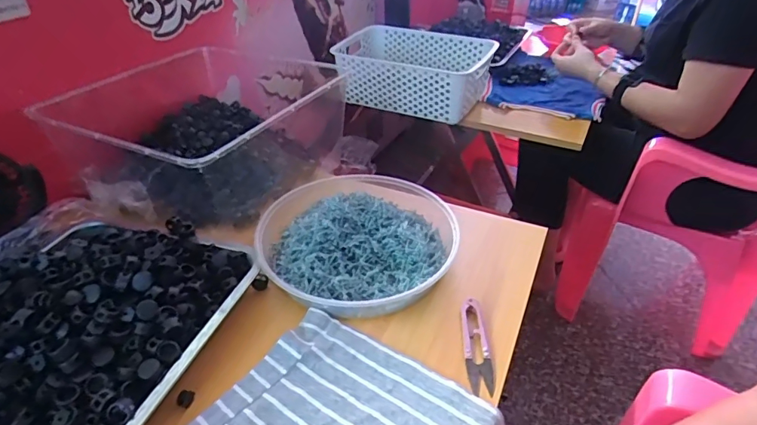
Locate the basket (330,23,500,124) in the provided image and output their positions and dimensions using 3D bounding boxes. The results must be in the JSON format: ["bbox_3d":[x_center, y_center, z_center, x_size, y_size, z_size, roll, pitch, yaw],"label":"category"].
[{"bbox_3d":[0.070,-0.299,0.981,0.310,0.108,0.203,16,39,20],"label":"basket"}]

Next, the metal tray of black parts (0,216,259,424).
[{"bbox_3d":[-0.285,0.103,0.387,0.243,0.087,0.340,11,38,15],"label":"metal tray of black parts"}]

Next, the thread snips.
[{"bbox_3d":[0.093,0.125,0.438,0.021,0.014,0.097,1,37,1],"label":"thread snips"}]

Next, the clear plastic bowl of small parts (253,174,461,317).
[{"bbox_3d":[-0.026,0.018,0.529,0.222,0.050,0.222,0,37,0],"label":"clear plastic bowl of small parts"}]

